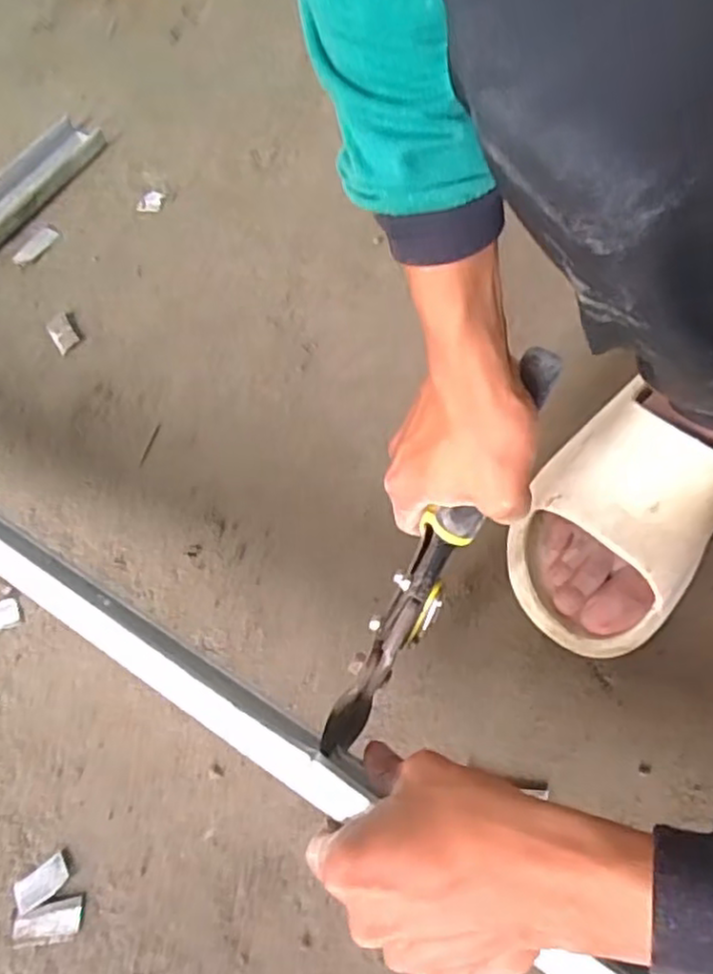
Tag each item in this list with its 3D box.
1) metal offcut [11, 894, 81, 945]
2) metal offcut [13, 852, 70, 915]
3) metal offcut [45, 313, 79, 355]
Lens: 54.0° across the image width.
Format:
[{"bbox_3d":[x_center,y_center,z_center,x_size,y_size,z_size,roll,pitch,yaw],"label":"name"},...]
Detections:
[{"bbox_3d":[-0.178,0.252,0.404,0.037,0.006,0.020,-12,63,-3],"label":"metal offcut"},{"bbox_3d":[-0.185,0.233,0.412,0.030,0.006,0.018,-35,67,-14],"label":"metal offcut"},{"bbox_3d":[-0.245,-0.128,0.585,0.020,0.008,0.038,-28,65,-11],"label":"metal offcut"}]

